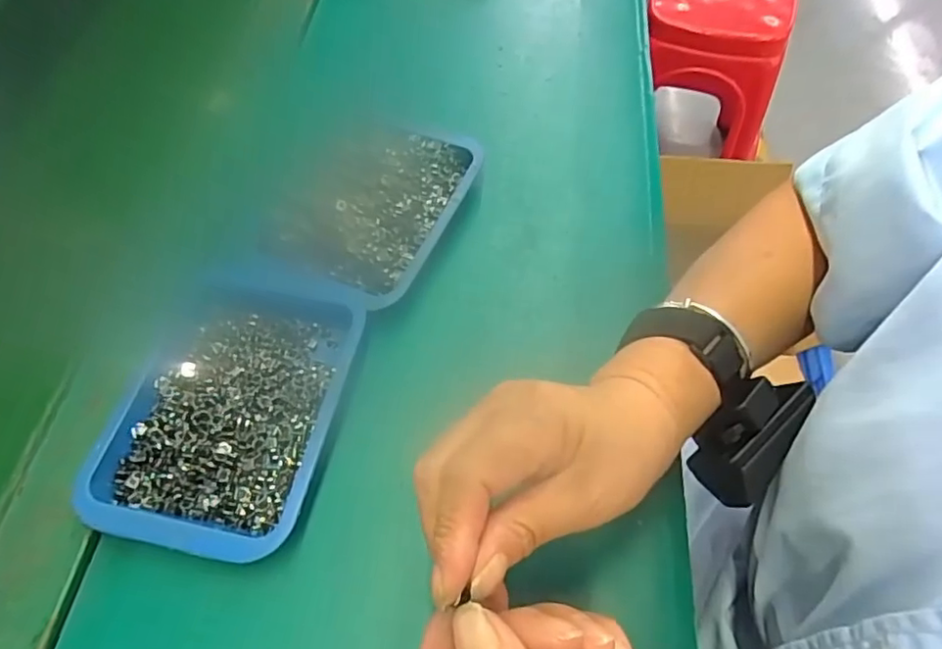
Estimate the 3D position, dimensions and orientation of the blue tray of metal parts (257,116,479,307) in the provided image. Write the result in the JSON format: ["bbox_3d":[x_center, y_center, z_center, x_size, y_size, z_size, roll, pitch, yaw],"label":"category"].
[{"bbox_3d":[-0.062,-0.080,0.396,0.101,0.037,0.147,22,60,12],"label":"blue tray of metal parts"}]

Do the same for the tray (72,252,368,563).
[{"bbox_3d":[-0.132,0.034,0.336,0.118,0.026,0.177,10,58,5],"label":"tray"}]

